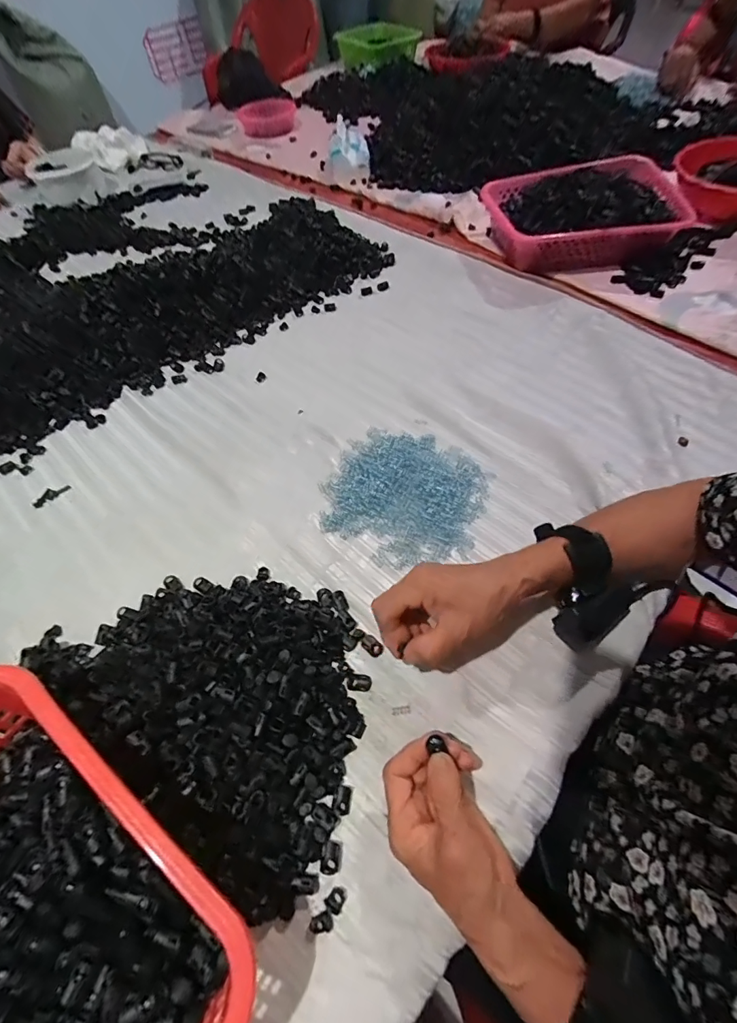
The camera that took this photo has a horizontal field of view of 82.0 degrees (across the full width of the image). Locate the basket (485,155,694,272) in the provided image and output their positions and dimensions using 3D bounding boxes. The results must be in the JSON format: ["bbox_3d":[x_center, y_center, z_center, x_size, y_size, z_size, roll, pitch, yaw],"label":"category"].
[{"bbox_3d":[0.407,-0.567,0.804,0.343,0.109,0.238,-11,58,-3],"label":"basket"}]

